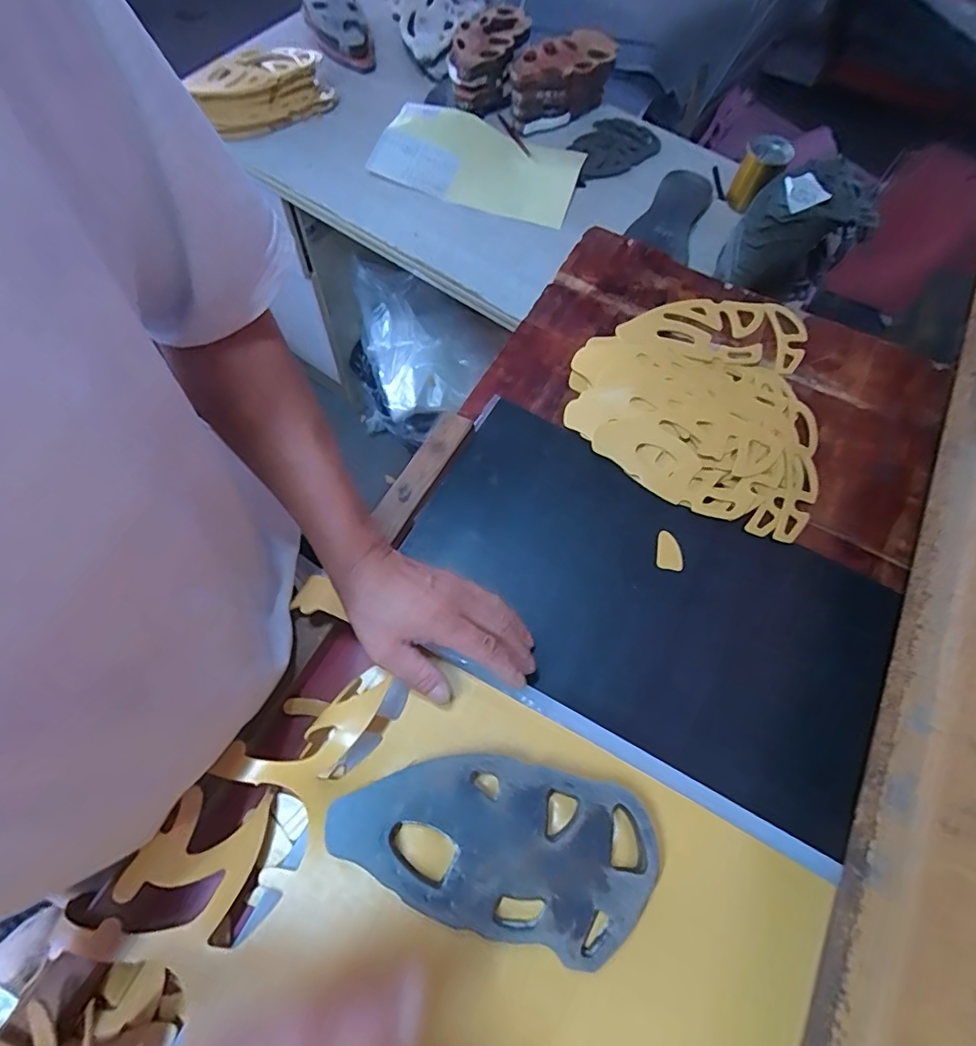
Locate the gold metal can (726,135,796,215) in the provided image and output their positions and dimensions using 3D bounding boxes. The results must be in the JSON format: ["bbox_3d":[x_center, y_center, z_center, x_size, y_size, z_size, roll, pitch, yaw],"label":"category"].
[{"bbox_3d":[0.457,-0.593,0.912,0.074,0.096,0.074,1,66,-1],"label":"gold metal can"}]

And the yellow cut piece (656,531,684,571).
[{"bbox_3d":[0.178,0.026,0.529,0.024,0.011,0.040,5,66,1],"label":"yellow cut piece"}]

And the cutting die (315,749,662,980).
[{"bbox_3d":[0.003,0.228,0.389,0.219,0.032,0.109,14,66,5],"label":"cutting die"}]

